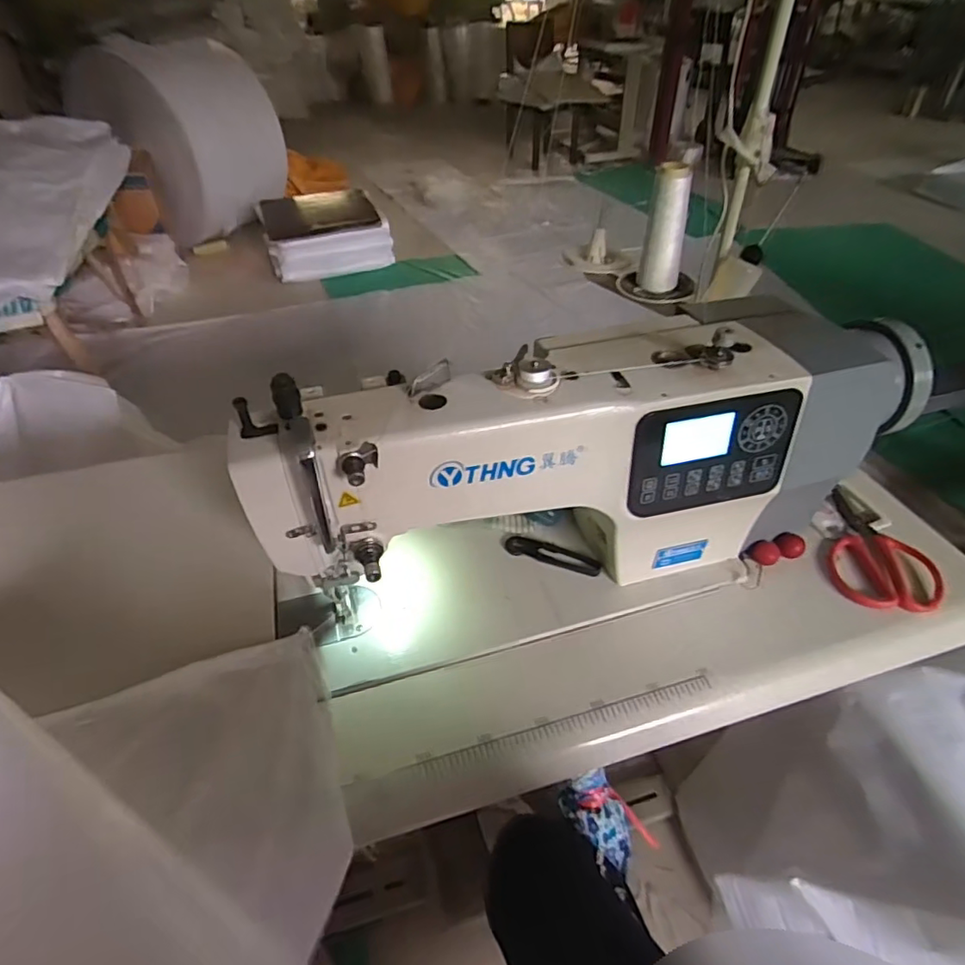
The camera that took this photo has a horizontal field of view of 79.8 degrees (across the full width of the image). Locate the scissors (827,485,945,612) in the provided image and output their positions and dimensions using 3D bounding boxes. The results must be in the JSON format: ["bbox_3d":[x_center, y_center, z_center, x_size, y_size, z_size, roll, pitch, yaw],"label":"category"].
[{"bbox_3d":[0.414,0.063,0.616,0.092,0.019,0.172,6,43,8],"label":"scissors"}]

